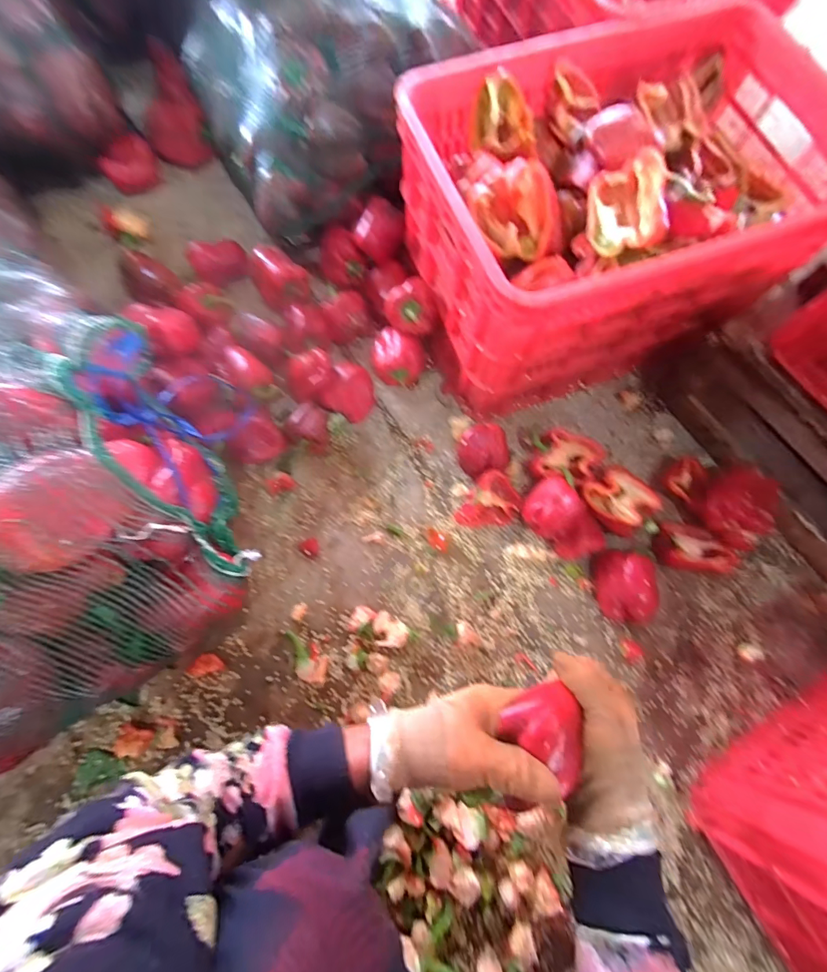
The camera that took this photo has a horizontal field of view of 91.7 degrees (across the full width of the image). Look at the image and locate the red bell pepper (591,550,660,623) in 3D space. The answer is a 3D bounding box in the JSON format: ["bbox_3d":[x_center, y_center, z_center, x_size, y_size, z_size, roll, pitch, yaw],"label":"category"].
[{"bbox_3d":[0.309,0.142,0.576,0.079,0.062,0.101,3,74,1],"label":"red bell pepper"}]

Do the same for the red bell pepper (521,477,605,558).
[{"bbox_3d":[0.212,0.053,0.585,0.074,0.078,0.120,-35,77,-9],"label":"red bell pepper"}]

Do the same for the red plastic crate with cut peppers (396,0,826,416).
[{"bbox_3d":[0.266,-0.371,0.586,0.508,0.268,0.352,-16,75,-5],"label":"red plastic crate with cut peppers"}]

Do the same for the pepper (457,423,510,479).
[{"bbox_3d":[0.106,-0.052,0.615,0.070,0.063,0.067,0,74,0],"label":"pepper"}]

